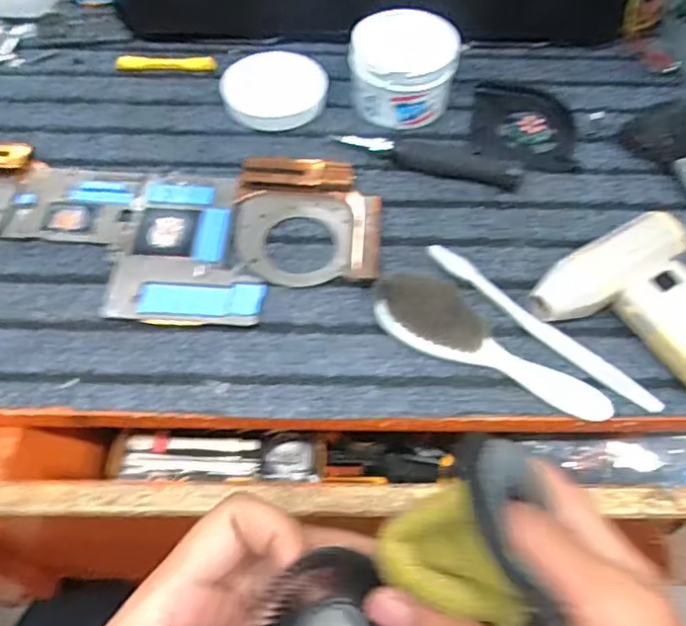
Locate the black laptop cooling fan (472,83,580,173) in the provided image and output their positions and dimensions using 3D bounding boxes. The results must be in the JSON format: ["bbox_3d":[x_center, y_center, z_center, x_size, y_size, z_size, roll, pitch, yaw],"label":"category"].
[{"bbox_3d":[0.144,-0.153,0.479,0.078,0.012,0.092,10,58,5],"label":"black laptop cooling fan"}]

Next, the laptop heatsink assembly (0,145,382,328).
[{"bbox_3d":[-0.152,-0.058,0.409,0.347,0.010,0.139,3,58,0],"label":"laptop heatsink assembly"}]

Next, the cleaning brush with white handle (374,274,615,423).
[{"bbox_3d":[0.085,0.020,0.354,0.146,0.030,0.028,27,61,15],"label":"cleaning brush with white handle"}]

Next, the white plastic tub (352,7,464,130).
[{"bbox_3d":[0.045,-0.185,0.467,0.080,0.059,0.070,6,58,2],"label":"white plastic tub"}]

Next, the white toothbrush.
[{"bbox_3d":[0.121,0.007,0.373,0.162,0.013,0.012,37,64,20],"label":"white toothbrush"}]

